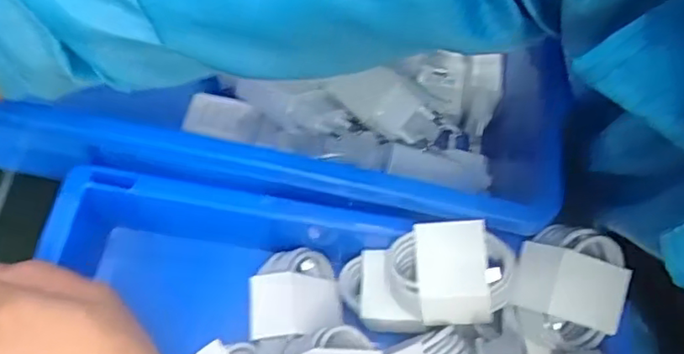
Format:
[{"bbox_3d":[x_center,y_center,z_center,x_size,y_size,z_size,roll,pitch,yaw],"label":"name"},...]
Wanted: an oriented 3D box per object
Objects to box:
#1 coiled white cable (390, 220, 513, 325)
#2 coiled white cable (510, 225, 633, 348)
[{"bbox_3d":[0.057,0.051,0.324,0.062,0.023,0.052,5,79,9],"label":"coiled white cable"},{"bbox_3d":[0.120,0.059,0.323,0.054,0.027,0.062,14,84,7],"label":"coiled white cable"}]

